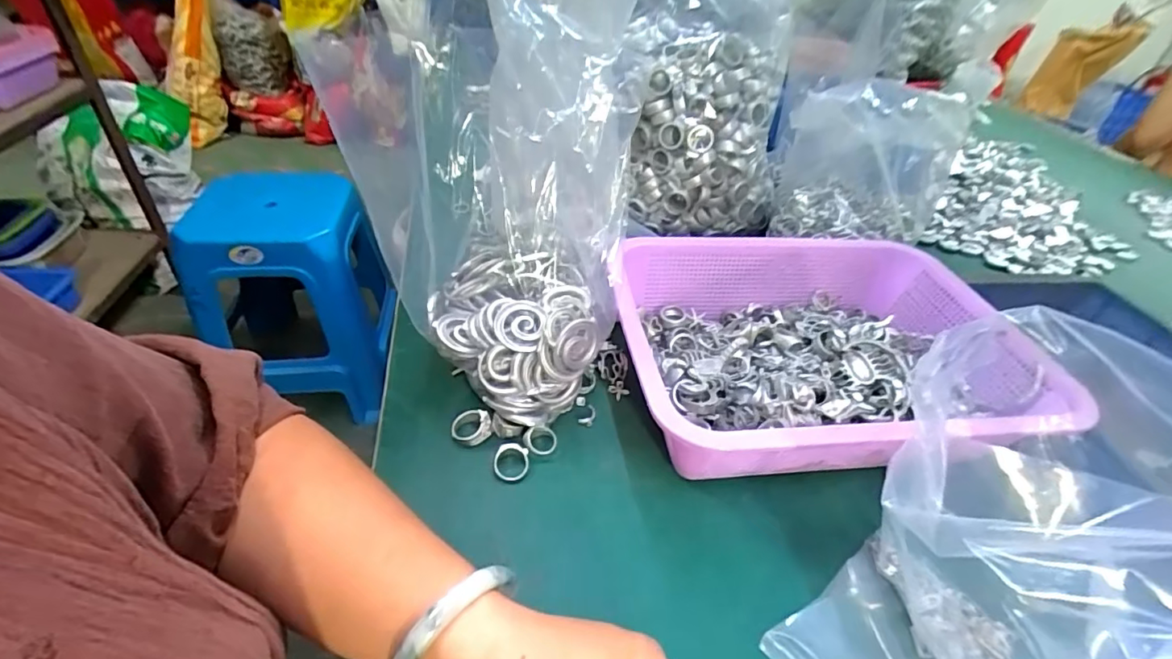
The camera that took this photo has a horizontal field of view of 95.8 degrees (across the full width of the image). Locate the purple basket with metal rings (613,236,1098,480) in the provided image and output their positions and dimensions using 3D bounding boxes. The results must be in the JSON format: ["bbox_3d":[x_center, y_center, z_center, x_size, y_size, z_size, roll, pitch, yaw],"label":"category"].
[{"bbox_3d":[0.176,0.019,0.415,0.289,0.079,0.219,-2,41,-8],"label":"purple basket with metal rings"}]

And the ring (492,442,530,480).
[{"bbox_3d":[-0.051,0.090,0.358,0.024,0.004,0.025,13,56,-10],"label":"ring"}]

